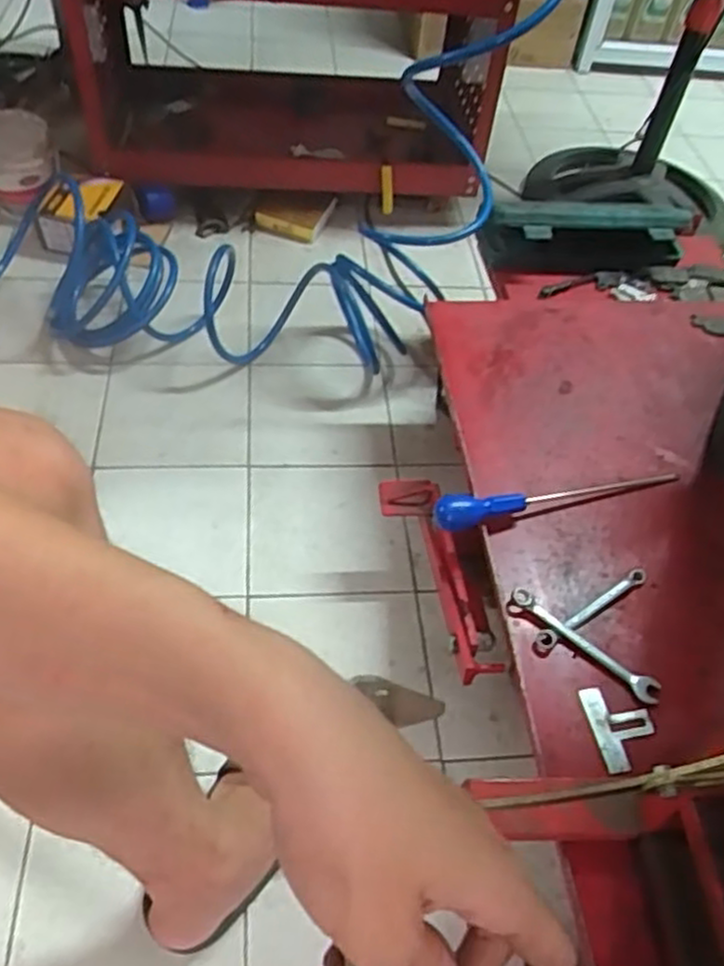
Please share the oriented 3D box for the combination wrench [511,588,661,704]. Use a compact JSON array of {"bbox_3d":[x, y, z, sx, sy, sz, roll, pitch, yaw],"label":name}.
[{"bbox_3d":[0.193,0.139,0.648,0.144,0.013,0.022,35,56,21],"label":"combination wrench"}]

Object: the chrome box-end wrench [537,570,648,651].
[{"bbox_3d":[0.208,0.114,0.672,0.133,0.006,0.017,-27,59,-24],"label":"chrome box-end wrench"}]

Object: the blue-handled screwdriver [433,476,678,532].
[{"bbox_3d":[0.198,0.013,0.728,0.262,0.043,0.028,-11,52,-7],"label":"blue-handled screwdriver"}]

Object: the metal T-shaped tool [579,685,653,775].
[{"bbox_3d":[0.214,0.199,0.609,0.049,0.004,0.068,-15,60,-2],"label":"metal T-shaped tool"}]

